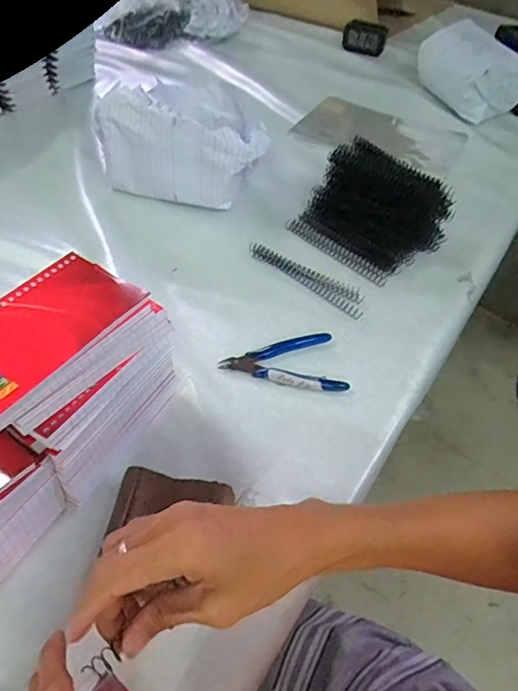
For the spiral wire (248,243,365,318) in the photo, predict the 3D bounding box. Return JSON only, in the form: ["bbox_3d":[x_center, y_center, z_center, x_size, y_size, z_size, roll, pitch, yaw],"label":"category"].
[{"bbox_3d":[0.056,-0.086,0.600,0.166,0.015,0.033,35,54,25],"label":"spiral wire"}]

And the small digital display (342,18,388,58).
[{"bbox_3d":[0.221,-0.651,1.079,0.101,0.058,0.018,35,54,25],"label":"small digital display"}]

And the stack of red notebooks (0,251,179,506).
[{"bbox_3d":[-0.143,0.030,0.393,0.085,0.148,0.145,28,51,19],"label":"stack of red notebooks"}]

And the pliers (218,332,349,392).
[{"bbox_3d":[0.022,0.019,0.507,0.115,0.008,0.073,-5,48,-9],"label":"pliers"}]

